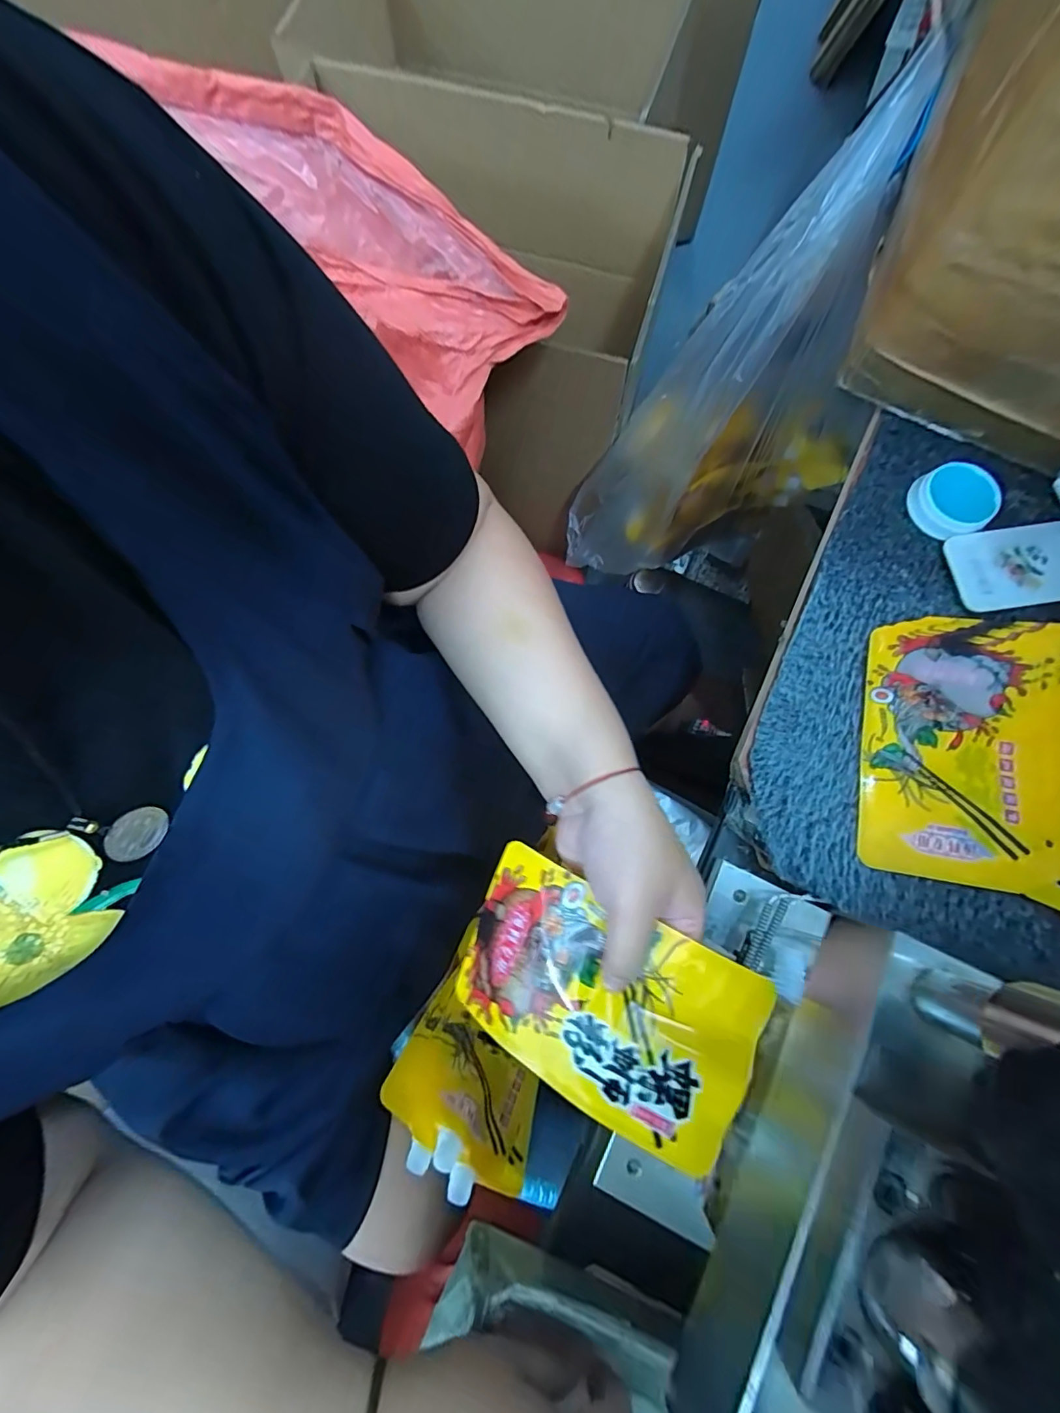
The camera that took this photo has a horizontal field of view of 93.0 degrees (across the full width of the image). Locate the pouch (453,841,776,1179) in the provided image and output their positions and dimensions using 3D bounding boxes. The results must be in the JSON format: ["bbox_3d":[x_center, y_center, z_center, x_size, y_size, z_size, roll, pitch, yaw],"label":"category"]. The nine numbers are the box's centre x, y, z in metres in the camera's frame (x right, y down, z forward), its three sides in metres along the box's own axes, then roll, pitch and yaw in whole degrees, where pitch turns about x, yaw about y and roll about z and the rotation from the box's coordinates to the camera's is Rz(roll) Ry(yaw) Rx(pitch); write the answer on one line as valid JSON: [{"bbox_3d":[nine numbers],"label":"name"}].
[{"bbox_3d":[0.041,0.174,0.303,0.173,0.022,0.112,24,87,17],"label":"pouch"}]

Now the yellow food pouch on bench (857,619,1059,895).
[{"bbox_3d":[0.330,0.031,0.368,0.163,0.018,0.192,8,78,2],"label":"yellow food pouch on bench"}]

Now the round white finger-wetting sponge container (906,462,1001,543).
[{"bbox_3d":[0.338,-0.165,0.400,0.048,0.024,0.056,-21,78,-4],"label":"round white finger-wetting sponge container"}]

